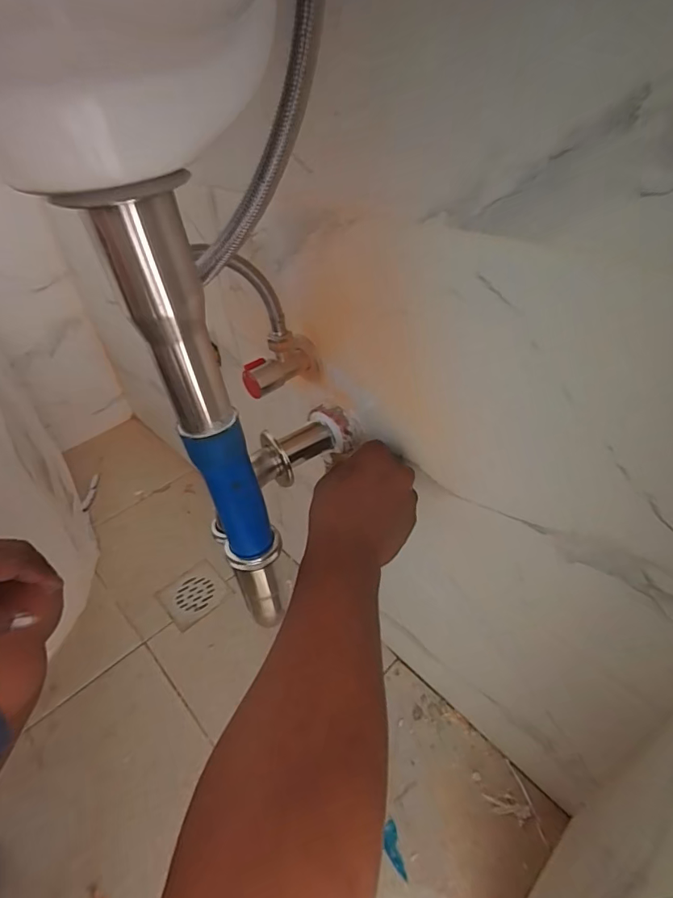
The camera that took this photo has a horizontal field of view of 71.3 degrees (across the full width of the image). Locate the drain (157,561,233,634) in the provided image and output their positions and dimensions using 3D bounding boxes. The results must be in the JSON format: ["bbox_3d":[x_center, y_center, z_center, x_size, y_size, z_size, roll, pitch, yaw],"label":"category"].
[{"bbox_3d":[-0.244,0.249,0.810,0.105,0.006,0.099,-35,47,-30],"label":"drain"}]

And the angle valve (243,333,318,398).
[{"bbox_3d":[-0.052,-0.080,0.435,0.076,0.052,0.028,-35,48,-28],"label":"angle valve"}]

